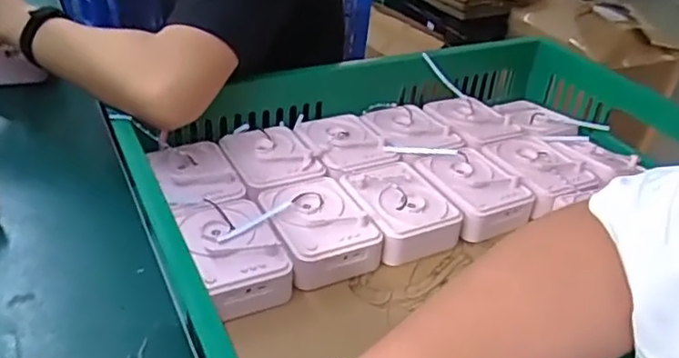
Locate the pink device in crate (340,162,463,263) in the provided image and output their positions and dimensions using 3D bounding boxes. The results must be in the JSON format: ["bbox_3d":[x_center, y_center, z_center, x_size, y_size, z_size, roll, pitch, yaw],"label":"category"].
[{"bbox_3d":[0.068,0.031,0.675,0.099,0.036,0.131,-13,40,-24],"label":"pink device in crate"}]

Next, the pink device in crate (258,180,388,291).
[{"bbox_3d":[-0.025,0.049,0.640,0.095,0.041,0.126,-13,40,-24],"label":"pink device in crate"}]

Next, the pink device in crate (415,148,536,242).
[{"bbox_3d":[0.157,0.010,0.719,0.095,0.034,0.129,-11,39,-21],"label":"pink device in crate"}]

